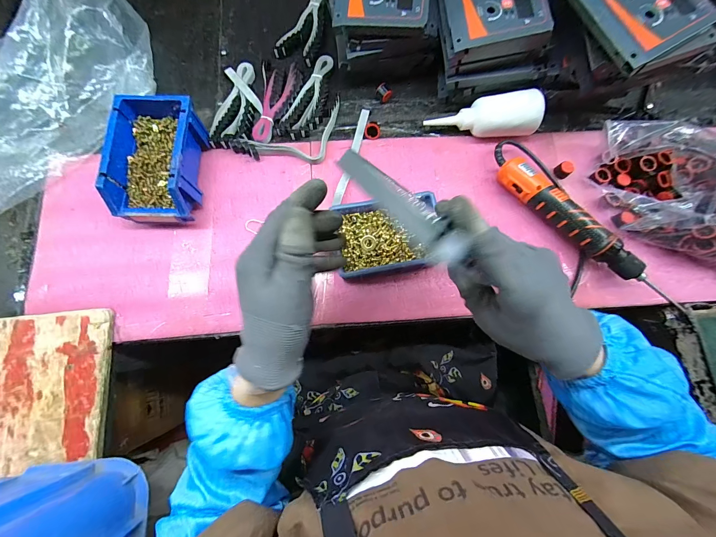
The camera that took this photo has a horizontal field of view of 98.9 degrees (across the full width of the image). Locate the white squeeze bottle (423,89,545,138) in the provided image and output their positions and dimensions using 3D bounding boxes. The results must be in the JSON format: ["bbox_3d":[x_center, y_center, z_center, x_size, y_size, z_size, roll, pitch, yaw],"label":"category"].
[{"bbox_3d":[0.189,-0.229,0.469,0.164,0.044,0.049,3,75,17],"label":"white squeeze bottle"}]

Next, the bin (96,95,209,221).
[{"bbox_3d":[-0.271,-0.144,0.420,0.098,0.073,0.159,1,76,-2],"label":"bin"}]

